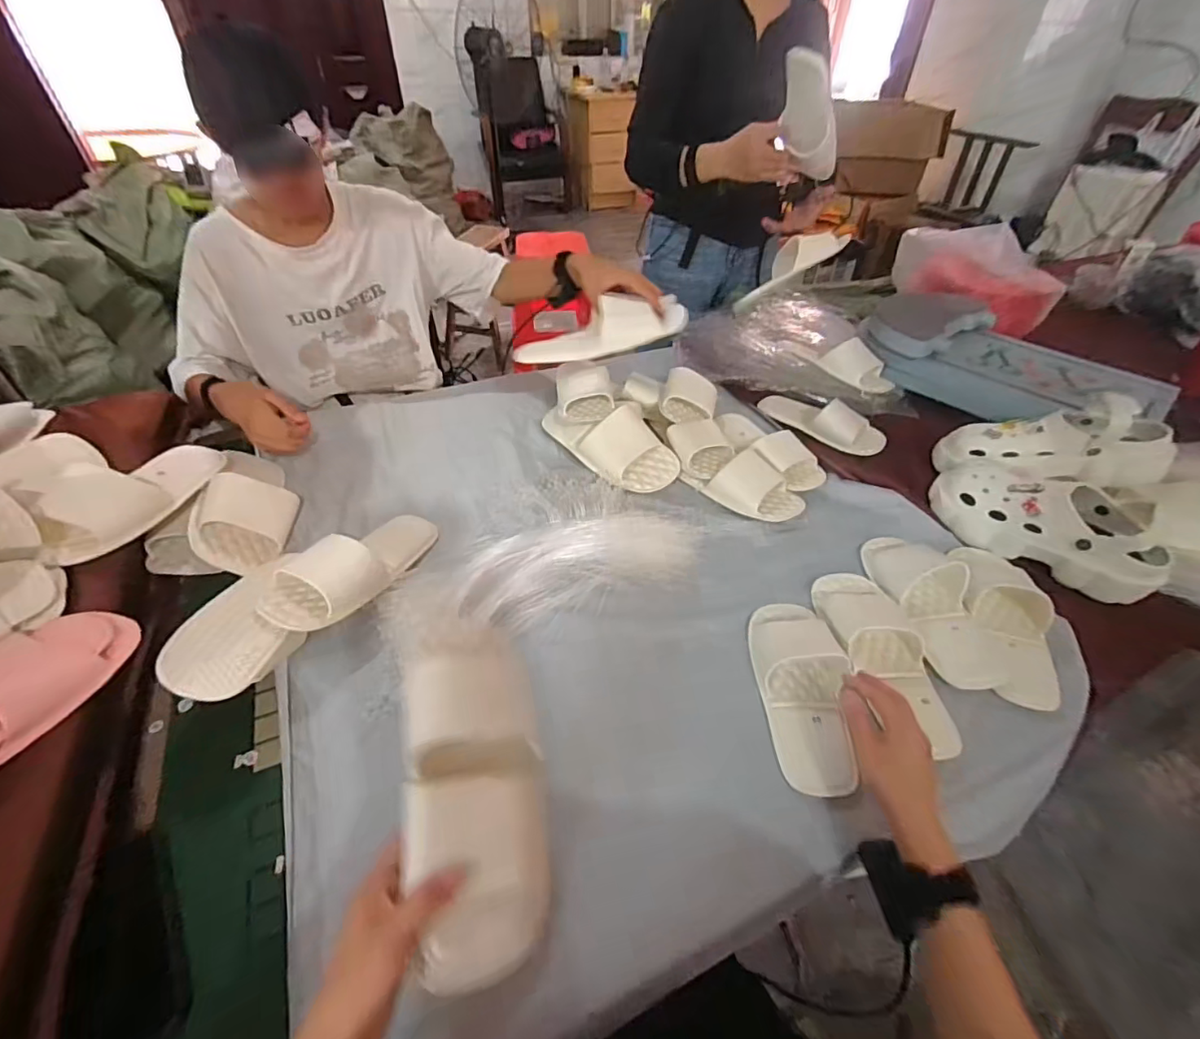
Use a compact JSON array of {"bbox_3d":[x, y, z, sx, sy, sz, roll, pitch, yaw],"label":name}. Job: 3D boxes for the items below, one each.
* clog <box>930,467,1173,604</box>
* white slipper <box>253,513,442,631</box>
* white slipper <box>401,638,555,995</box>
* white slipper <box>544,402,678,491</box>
[{"bbox_3d":[0.596,0.003,0.726,0.268,0.090,0.100,32,51,30],"label":"clog"},{"bbox_3d":[-0.307,0.047,0.677,0.103,0.062,0.246,17,29,17],"label":"white slipper"},{"bbox_3d":[-0.090,0.199,0.398,0.096,0.057,0.222,-8,60,-10],"label":"white slipper"},{"bbox_3d":[0.016,-0.145,0.895,0.135,0.074,0.255,-25,48,-25],"label":"white slipper"}]

